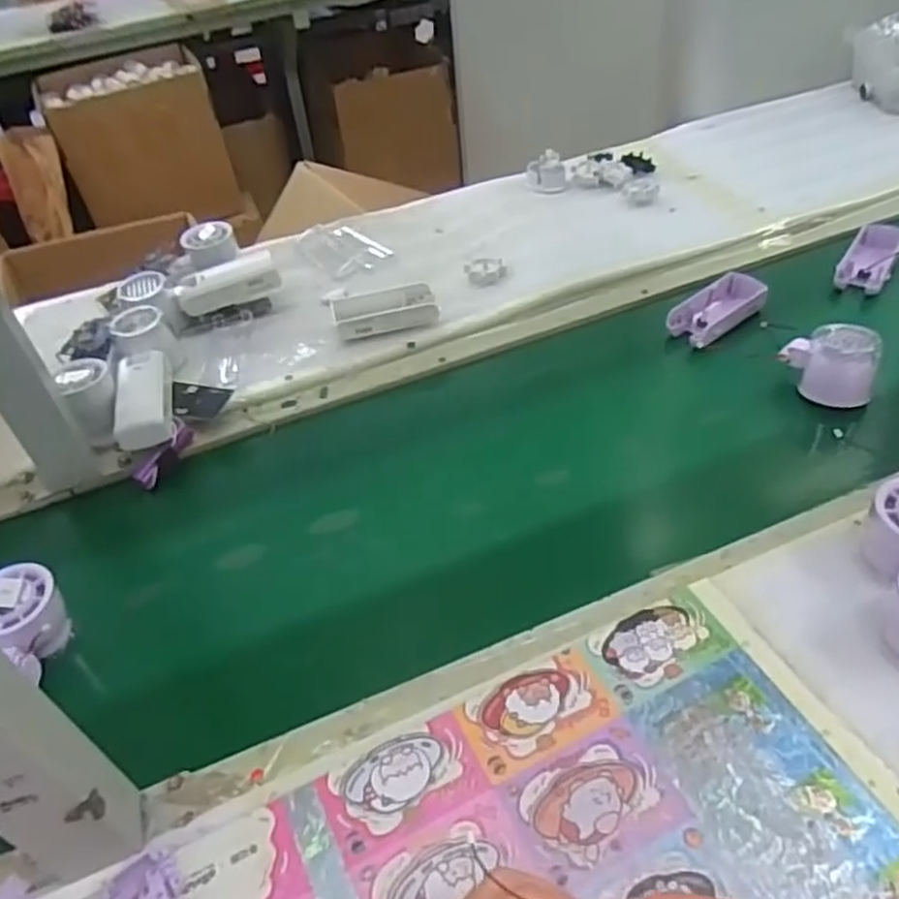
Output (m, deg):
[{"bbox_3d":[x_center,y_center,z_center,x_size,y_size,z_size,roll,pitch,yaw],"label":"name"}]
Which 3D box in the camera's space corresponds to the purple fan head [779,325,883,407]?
[{"bbox_3d":[0.334,-0.074,0.656,0.069,0.053,0.050,4,44,10],"label":"purple fan head"}]

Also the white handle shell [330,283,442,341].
[{"bbox_3d":[-0.066,-0.143,0.780,0.107,0.025,0.048,-14,44,-8],"label":"white handle shell"}]

